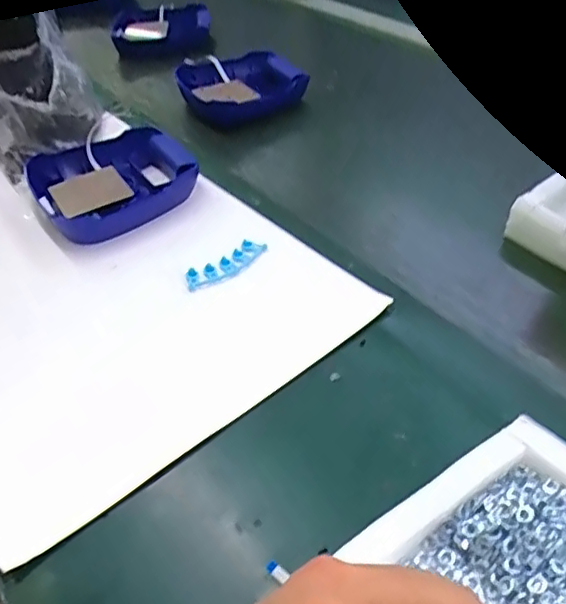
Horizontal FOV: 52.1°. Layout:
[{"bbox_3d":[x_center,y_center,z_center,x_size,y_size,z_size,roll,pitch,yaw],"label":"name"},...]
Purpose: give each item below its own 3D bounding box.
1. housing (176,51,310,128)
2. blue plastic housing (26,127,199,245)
[{"bbox_3d":[-0.067,-0.340,0.921,0.176,0.052,0.173,-20,46,-15],"label":"housing"},{"bbox_3d":[-0.205,-0.149,0.725,0.205,0.053,0.169,-31,50,-25],"label":"blue plastic housing"}]

